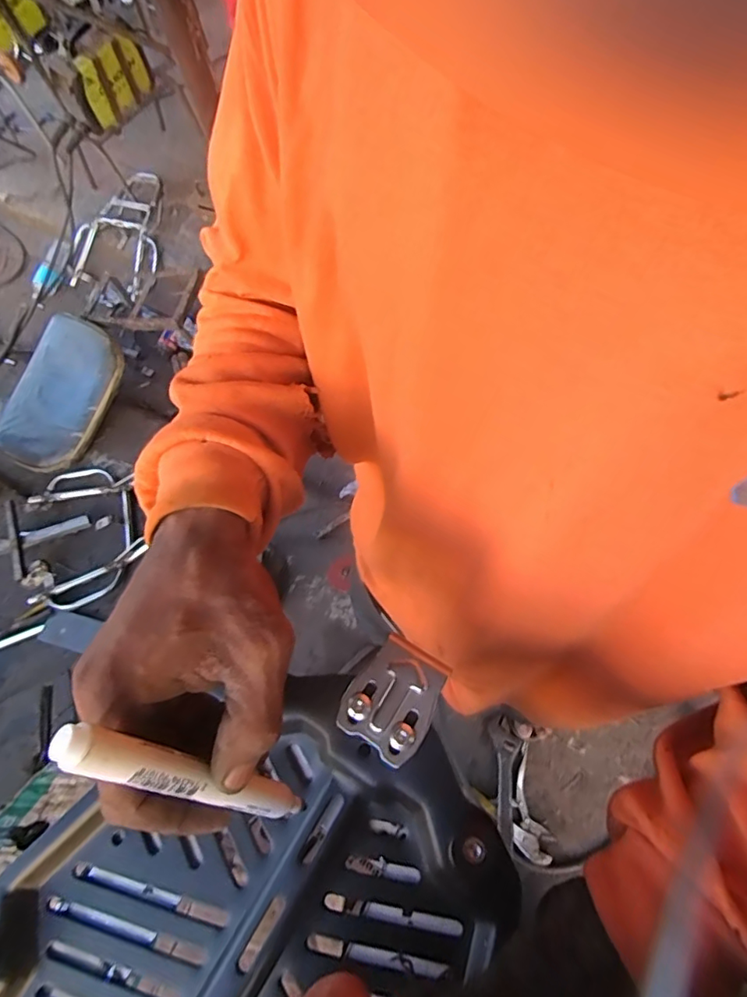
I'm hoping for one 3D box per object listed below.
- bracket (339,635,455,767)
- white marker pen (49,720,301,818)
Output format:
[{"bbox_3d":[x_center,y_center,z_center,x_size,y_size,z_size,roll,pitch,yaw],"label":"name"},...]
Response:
[{"bbox_3d":[0.011,0.103,0.272,0.043,0.010,0.054,29,70,18],"label":"bracket"},{"bbox_3d":[-0.066,0.110,0.204,0.011,0.124,0.013,13,65,45],"label":"white marker pen"}]

